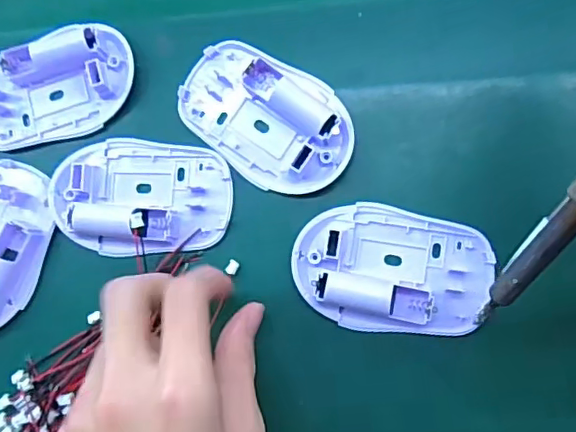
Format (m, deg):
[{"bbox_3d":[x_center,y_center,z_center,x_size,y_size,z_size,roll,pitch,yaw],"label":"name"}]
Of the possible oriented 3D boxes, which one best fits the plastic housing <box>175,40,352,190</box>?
[{"bbox_3d":[-0.012,-0.051,0.292,0.094,0.018,0.058,33,89,8],"label":"plastic housing"}]

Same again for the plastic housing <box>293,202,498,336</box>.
[{"bbox_3d":[0.051,0.027,0.277,0.094,0.017,0.060,11,86,7],"label":"plastic housing"}]

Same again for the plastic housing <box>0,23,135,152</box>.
[{"bbox_3d":[-0.129,-0.070,0.306,0.092,0.018,0.052,-19,83,4],"label":"plastic housing"}]

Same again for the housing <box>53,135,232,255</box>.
[{"bbox_3d":[-0.079,-0.011,0.298,0.095,0.020,0.060,1,84,6],"label":"housing"}]

